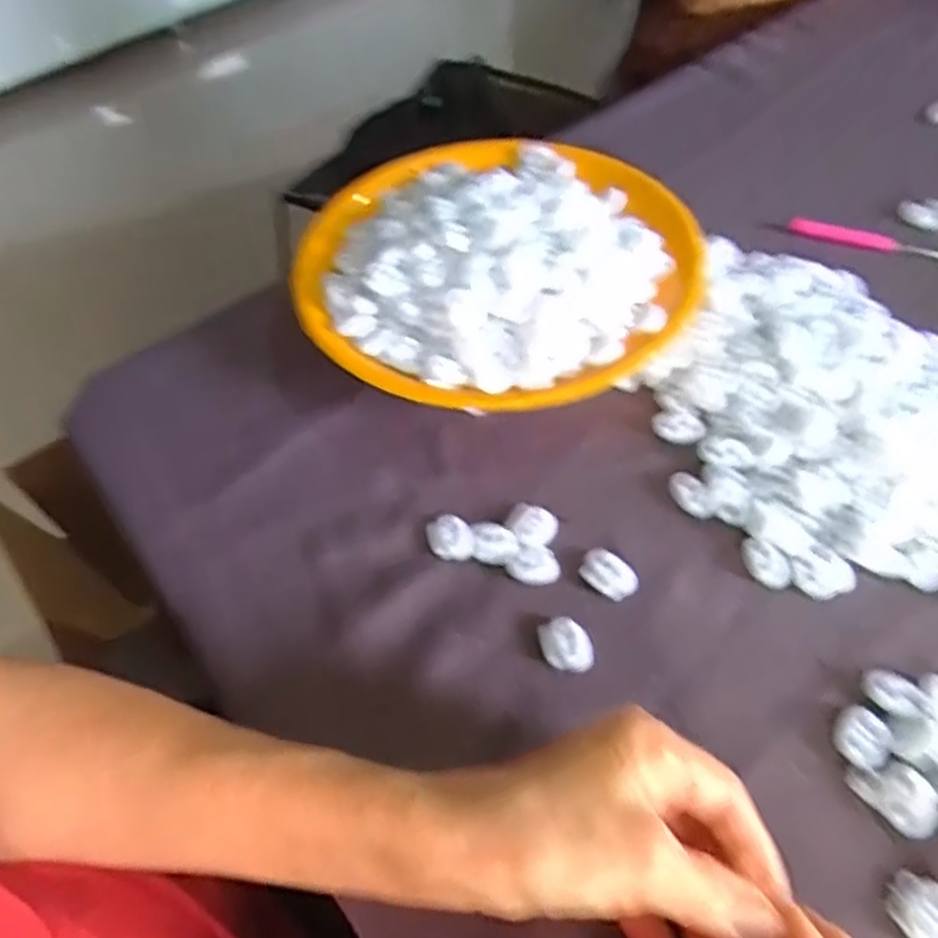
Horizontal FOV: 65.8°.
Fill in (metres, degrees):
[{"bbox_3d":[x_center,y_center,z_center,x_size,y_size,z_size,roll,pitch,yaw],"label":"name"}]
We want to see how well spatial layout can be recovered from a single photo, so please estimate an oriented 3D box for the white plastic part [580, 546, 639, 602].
[{"bbox_3d":[0.068,0.051,0.350,0.019,0.007,0.027,-37,59,-20],"label":"white plastic part"}]

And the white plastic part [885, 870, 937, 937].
[{"bbox_3d":[0.166,0.162,0.263,0.024,0.006,0.026,-37,59,-20],"label":"white plastic part"}]

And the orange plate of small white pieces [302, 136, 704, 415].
[{"bbox_3d":[0.018,-0.126,0.443,0.229,0.058,0.227,-3,54,3],"label":"orange plate of small white pieces"}]

